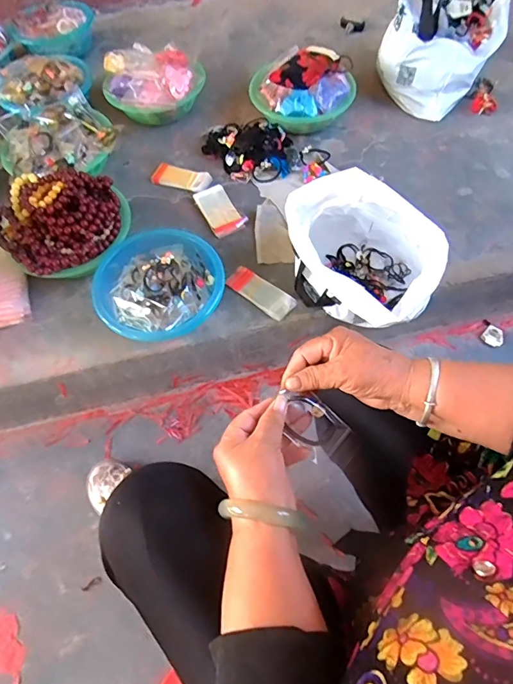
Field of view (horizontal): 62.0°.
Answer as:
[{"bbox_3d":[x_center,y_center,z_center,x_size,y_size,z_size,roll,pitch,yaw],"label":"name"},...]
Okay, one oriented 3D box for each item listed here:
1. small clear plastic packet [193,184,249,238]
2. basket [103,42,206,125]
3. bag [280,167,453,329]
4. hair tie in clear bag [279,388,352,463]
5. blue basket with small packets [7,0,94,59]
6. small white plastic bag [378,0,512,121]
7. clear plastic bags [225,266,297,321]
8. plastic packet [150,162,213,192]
[{"bbox_3d":[-0.077,-0.275,0.896,0.070,0.014,0.127,-30,65,-12],"label":"small clear plastic packet"},{"bbox_3d":[-0.247,-0.622,1.018,0.211,0.091,0.211,-1,62,3],"label":"basket"},{"bbox_3d":[0.183,-0.163,0.757,0.281,0.161,0.212,33,69,18],"label":"bag"},{"bbox_3d":[0.054,0.082,0.420,0.068,0.014,0.048,43,79,-5],"label":"hair tie in clear bag"},{"bbox_3d":[-0.566,-0.863,1.199,0.213,0.078,0.193,1,73,-5],"label":"blue basket with small packets"},{"bbox_3d":[0.452,-0.721,1.002,0.210,0.191,0.318,35,70,19],"label":"small white plastic bag"},{"bbox_3d":[0.009,-0.095,0.807,0.132,0.008,0.058,37,70,20],"label":"clear plastic bags"},{"bbox_3d":[-0.167,-0.363,0.951,0.131,0.022,0.054,17,65,12],"label":"plastic packet"}]

